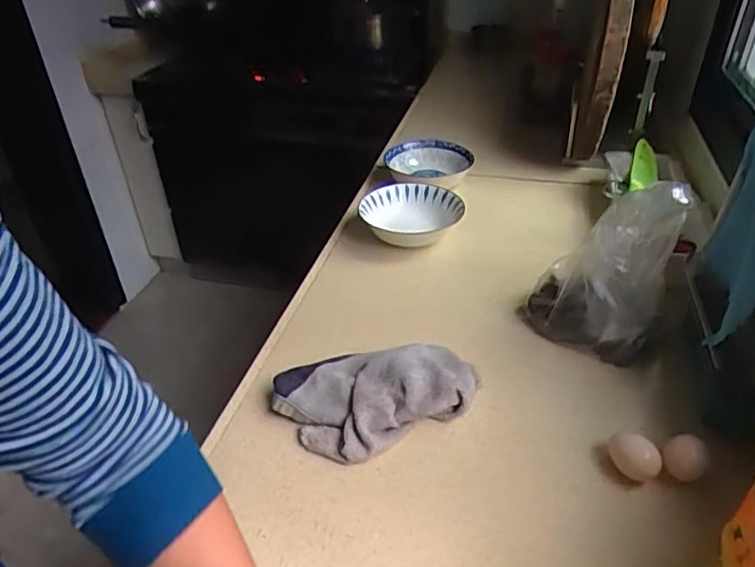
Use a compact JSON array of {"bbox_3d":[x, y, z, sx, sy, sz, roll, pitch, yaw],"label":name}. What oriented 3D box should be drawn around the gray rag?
[{"bbox_3d":[-0.001,0.123,0.673,0.228,0.048,0.145,-14,39,-18],"label":"gray rag"}]

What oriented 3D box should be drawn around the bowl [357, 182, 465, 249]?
[{"bbox_3d":[0.054,-0.112,0.980,0.162,0.058,0.152,0,36,0],"label":"bowl"}]

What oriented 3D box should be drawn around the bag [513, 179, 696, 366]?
[{"bbox_3d":[0.279,-0.024,0.722,0.158,0.242,0.131,11,38,15],"label":"bag"}]

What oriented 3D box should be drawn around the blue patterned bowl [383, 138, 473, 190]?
[{"bbox_3d":[0.105,-0.232,1.143,0.168,0.046,0.180,-9,37,-12],"label":"blue patterned bowl"}]

